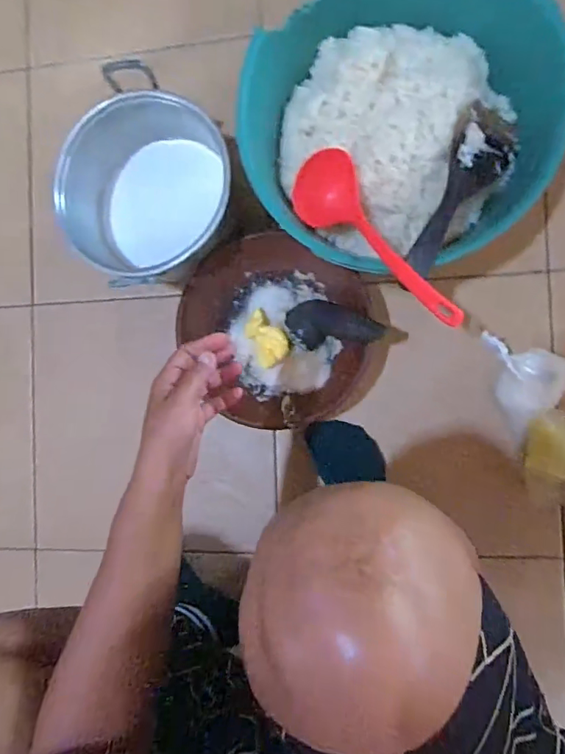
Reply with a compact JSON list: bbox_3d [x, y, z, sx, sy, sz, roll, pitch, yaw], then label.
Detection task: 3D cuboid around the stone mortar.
[{"bbox_3d":[0.002,-0.067,0.717,0.238,0.085,0.260,0,88,8],"label":"stone mortar"}]

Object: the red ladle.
[{"bbox_3d":[0.099,-0.156,0.558,0.081,0.064,0.284,-36,54,5],"label":"red ladle"}]

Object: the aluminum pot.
[{"bbox_3d":[-0.178,-0.242,0.690,0.224,0.148,0.235,0,88,8],"label":"aluminum pot"}]

